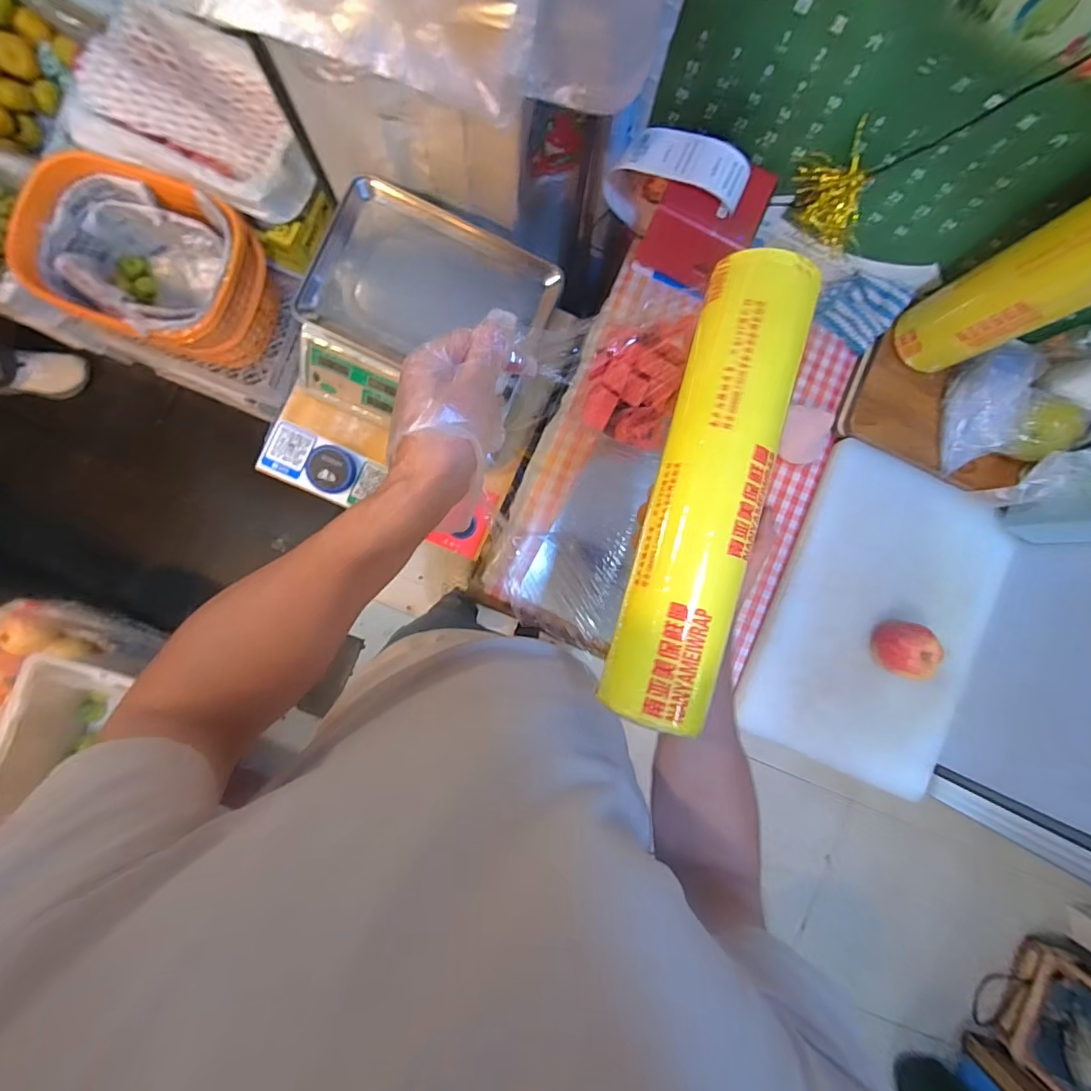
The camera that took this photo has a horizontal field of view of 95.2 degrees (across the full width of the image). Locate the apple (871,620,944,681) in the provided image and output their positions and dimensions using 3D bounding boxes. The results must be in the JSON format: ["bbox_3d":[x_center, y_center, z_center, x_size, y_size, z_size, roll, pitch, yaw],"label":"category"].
[{"bbox_3d":[0.495,0.143,0.681,0.066,0.058,0.075,15,88,-4],"label":"apple"}]

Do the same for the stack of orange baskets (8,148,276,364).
[{"bbox_3d":[-0.762,-0.540,0.987,0.387,0.203,0.293,21,87,-4],"label":"stack of orange baskets"}]

